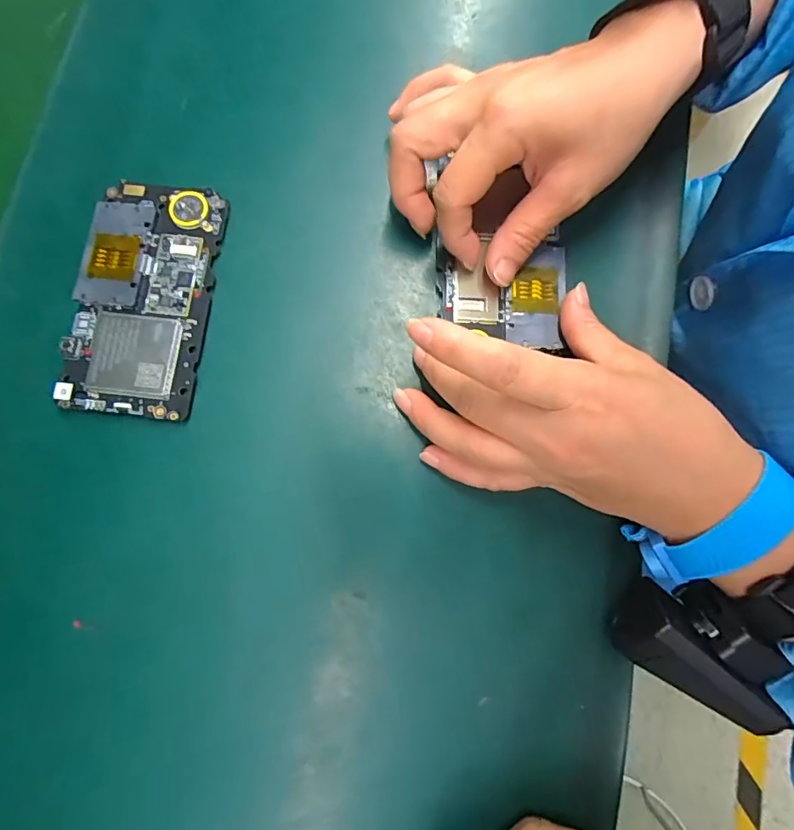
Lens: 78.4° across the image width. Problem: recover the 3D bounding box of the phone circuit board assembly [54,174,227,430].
[{"bbox_3d":[-0.130,-0.062,0.249,0.066,0.008,0.126,6,79,2],"label":"phone circuit board assembly"}]

